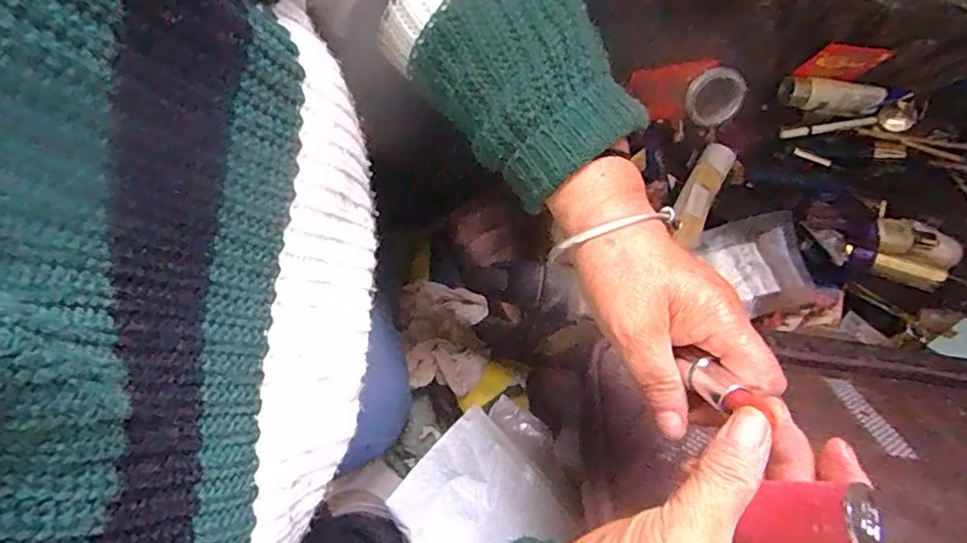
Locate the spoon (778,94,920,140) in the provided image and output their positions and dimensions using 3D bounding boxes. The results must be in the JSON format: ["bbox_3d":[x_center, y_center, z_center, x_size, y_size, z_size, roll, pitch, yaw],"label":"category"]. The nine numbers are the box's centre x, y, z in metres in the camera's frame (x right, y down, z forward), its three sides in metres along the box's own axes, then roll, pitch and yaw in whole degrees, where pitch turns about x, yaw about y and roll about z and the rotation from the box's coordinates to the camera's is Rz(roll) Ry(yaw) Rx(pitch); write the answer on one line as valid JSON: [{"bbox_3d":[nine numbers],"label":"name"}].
[{"bbox_3d":[0.428,-0.173,0.699,0.140,0.028,0.026,-6,77,19],"label":"spoon"}]

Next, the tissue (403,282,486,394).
[{"bbox_3d":[-0.043,0.070,0.624,0.092,0.045,0.109,3,77,1],"label":"tissue"}]

